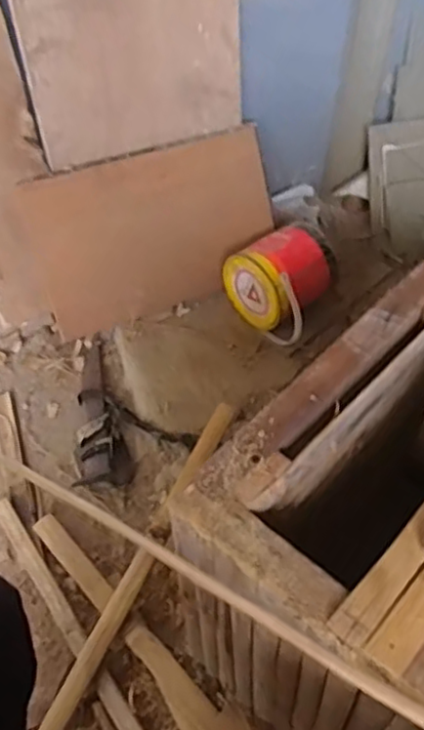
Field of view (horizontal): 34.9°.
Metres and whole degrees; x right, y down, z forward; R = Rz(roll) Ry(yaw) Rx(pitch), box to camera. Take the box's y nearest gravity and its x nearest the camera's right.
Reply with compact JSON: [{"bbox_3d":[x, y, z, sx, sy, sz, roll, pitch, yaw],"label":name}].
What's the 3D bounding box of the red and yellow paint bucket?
[{"bbox_3d":[0.140,-0.165,1.282,0.196,0.137,0.173,36,58,25],"label":"red and yellow paint bucket"}]

